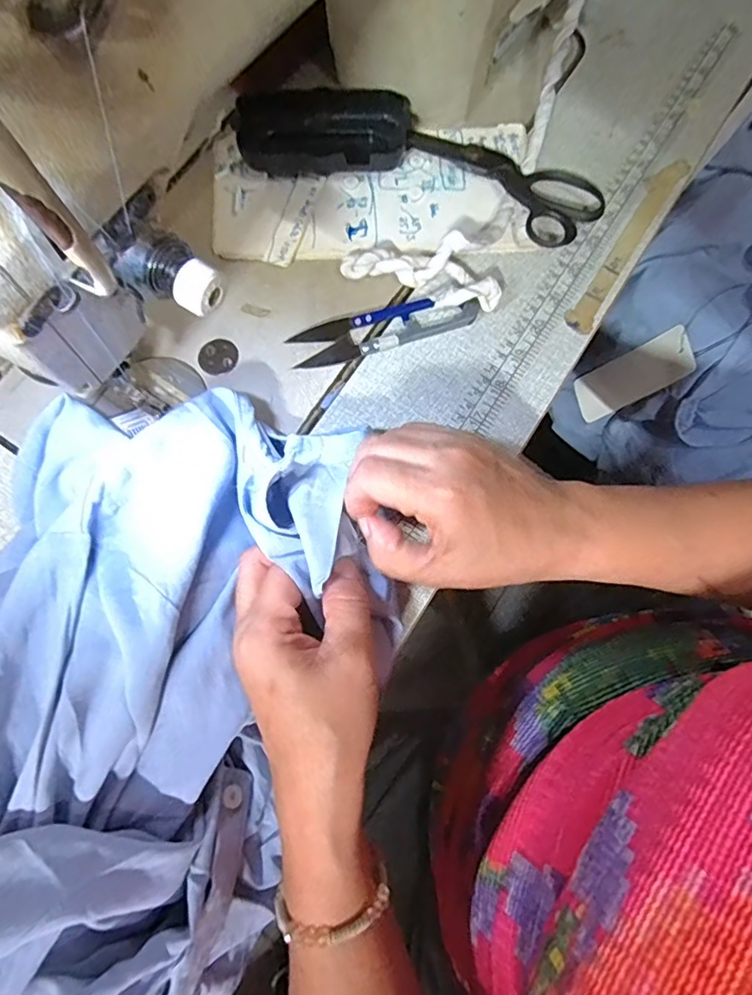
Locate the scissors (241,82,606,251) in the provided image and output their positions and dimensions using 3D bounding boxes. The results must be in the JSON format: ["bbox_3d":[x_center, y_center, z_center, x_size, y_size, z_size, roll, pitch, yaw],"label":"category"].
[{"bbox_3d":[0.030,-0.222,0.357,0.236,0.025,0.072,15,76,3],"label":"scissors"}]

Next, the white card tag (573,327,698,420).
[{"bbox_3d":[0.244,-0.116,0.520,0.005,0.117,0.049,2,73,-31],"label":"white card tag"}]

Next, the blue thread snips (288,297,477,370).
[{"bbox_3d":[0.004,-0.106,0.339,0.120,0.009,0.028,-14,76,-4],"label":"blue thread snips"}]

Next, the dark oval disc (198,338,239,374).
[{"bbox_3d":[-0.099,-0.089,0.338,0.024,0.004,0.023,-9,76,-3],"label":"dark oval disc"}]

